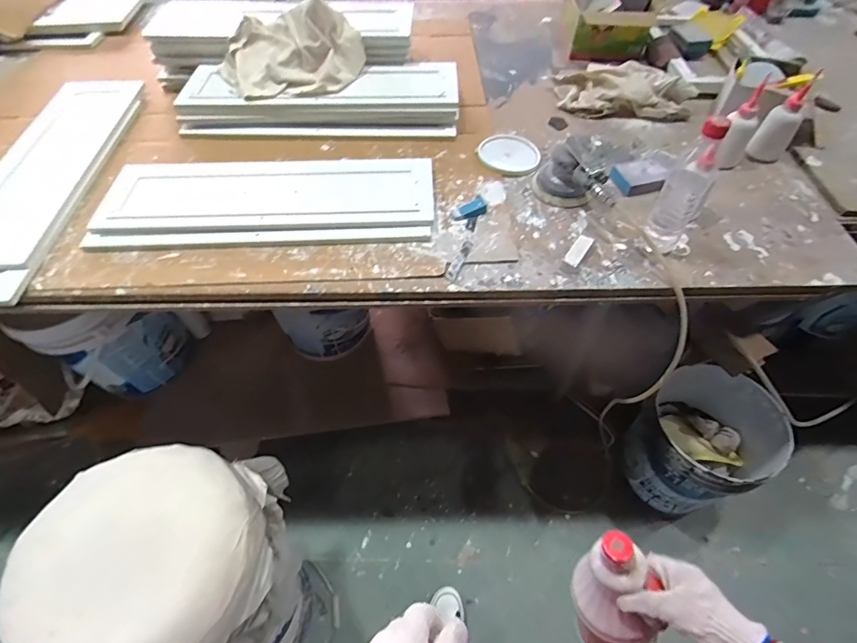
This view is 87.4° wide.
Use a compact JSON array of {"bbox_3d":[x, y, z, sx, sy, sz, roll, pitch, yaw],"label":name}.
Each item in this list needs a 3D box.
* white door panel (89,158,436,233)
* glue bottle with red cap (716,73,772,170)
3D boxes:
[{"bbox_3d":[-0.287,-0.237,0.833,0.588,0.029,0.178,-2,55,-2],"label":"white door panel"},{"bbox_3d":[0.623,-0.385,0.898,0.068,0.140,0.065,34,61,21],"label":"glue bottle with red cap"}]

